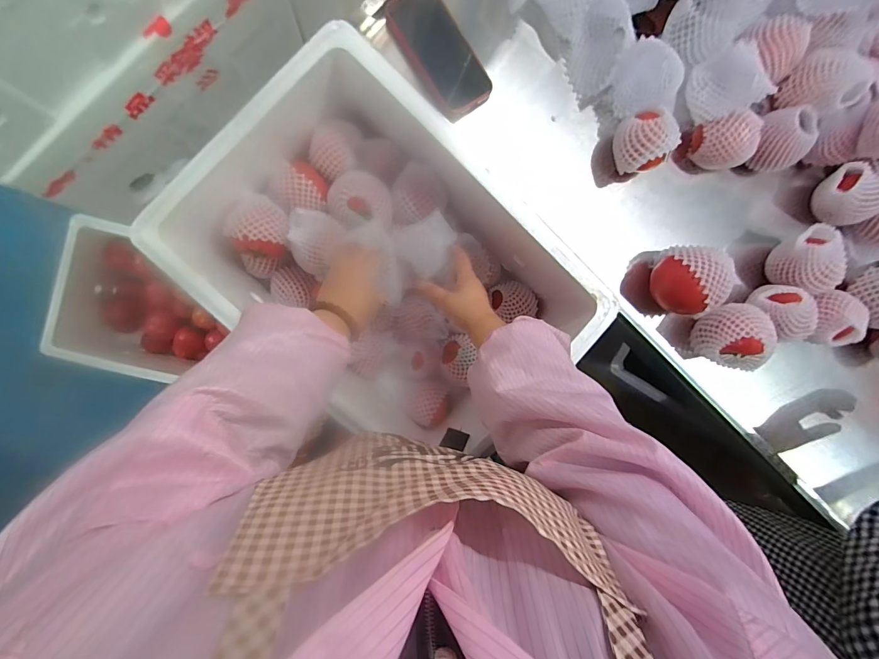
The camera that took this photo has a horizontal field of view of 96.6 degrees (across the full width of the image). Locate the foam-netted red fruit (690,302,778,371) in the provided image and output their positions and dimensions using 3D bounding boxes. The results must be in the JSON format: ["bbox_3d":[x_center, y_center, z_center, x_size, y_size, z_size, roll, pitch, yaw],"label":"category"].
[{"bbox_3d":[0.415,0.009,0.550,0.075,0.074,0.089,-7,94,-6],"label":"foam-netted red fruit"}]

